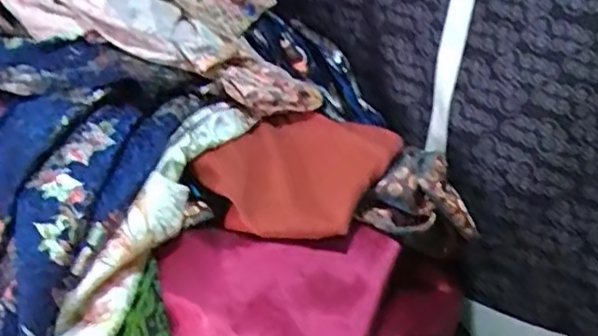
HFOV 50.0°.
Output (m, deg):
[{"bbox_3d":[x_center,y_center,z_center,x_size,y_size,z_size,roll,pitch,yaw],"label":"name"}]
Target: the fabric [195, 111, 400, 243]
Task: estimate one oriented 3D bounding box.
[{"bbox_3d":[-0.001,0.009,0.715,0.147,0.083,0.203,17,25,28],"label":"fabric"}]

